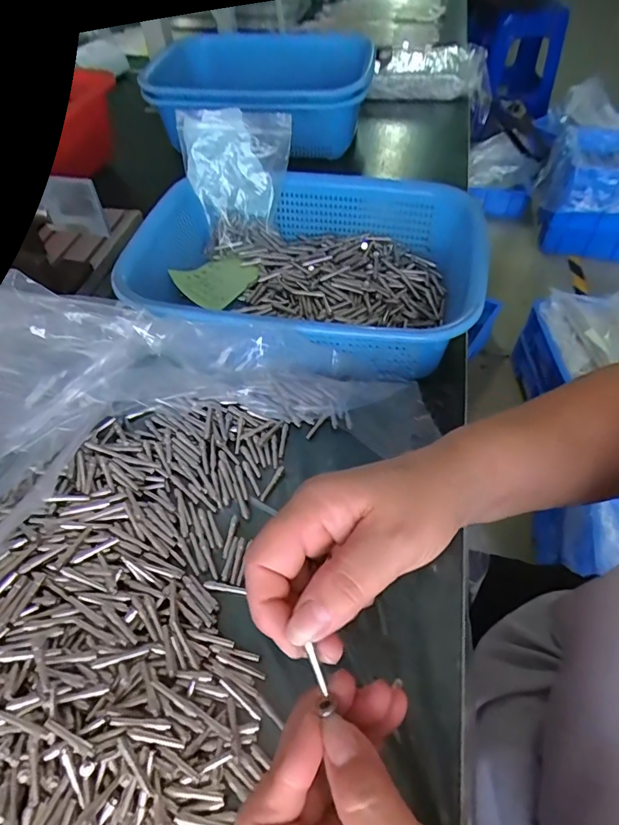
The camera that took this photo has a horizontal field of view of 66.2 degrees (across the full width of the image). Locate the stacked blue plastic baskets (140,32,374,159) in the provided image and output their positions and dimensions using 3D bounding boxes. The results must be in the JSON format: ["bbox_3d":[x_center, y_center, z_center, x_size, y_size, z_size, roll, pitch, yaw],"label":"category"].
[{"bbox_3d":[-0.040,-0.429,0.644,0.237,0.087,0.214,12,56,10],"label":"stacked blue plastic baskets"}]

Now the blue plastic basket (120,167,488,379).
[{"bbox_3d":[-0.004,-0.132,0.418,0.299,0.069,0.206,8,53,7],"label":"blue plastic basket"}]

